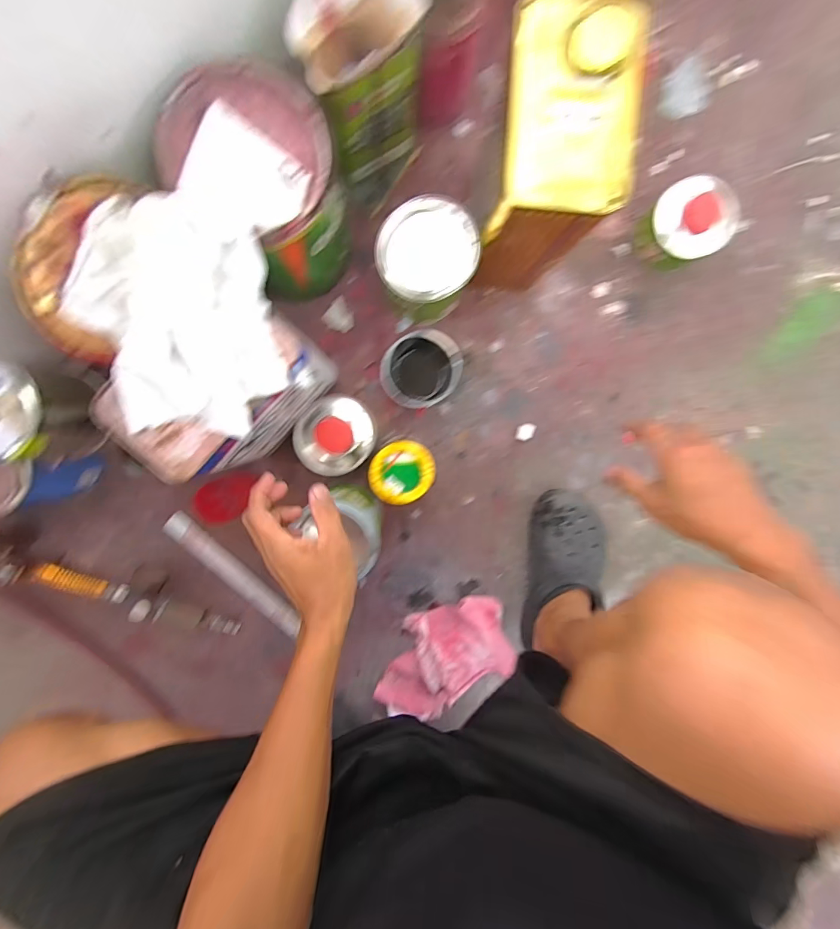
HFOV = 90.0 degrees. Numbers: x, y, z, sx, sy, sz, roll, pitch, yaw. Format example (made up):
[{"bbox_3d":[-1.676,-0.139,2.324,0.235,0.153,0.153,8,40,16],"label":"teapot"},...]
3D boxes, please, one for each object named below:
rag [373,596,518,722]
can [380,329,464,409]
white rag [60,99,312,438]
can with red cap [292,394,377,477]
[{"bbox_3d":[0.040,0.298,0.638,0.222,0.051,0.146,-39,97,0],"label":"rag"},{"bbox_3d":[0.000,-0.125,0.575,0.103,0.086,0.089,-33,97,-1],"label":"can"},{"bbox_3d":[-0.214,-0.181,0.368,0.204,0.068,0.297,3,96,-3],"label":"white rag"},{"bbox_3d":[-0.115,-0.040,0.585,0.102,0.073,0.111,0,97,-2],"label":"can with red cap"}]

